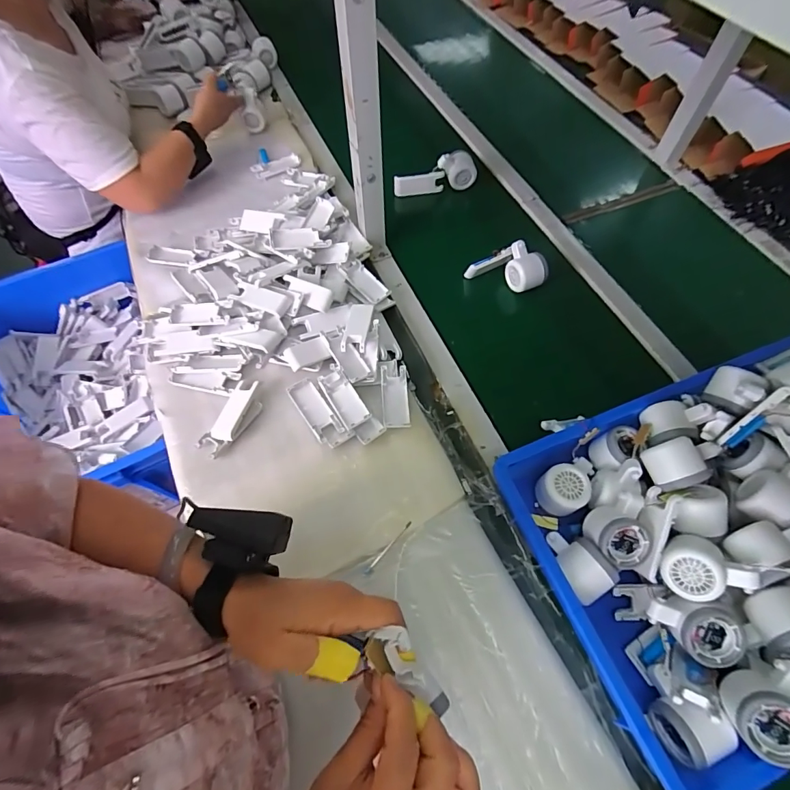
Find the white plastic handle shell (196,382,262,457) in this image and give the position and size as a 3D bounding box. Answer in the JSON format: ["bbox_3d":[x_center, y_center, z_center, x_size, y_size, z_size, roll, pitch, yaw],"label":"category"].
[{"bbox_3d":[-0.238,0.033,0.616,0.051,0.021,0.117,22,64,11],"label":"white plastic handle shell"}]

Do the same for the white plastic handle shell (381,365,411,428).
[{"bbox_3d":[0.000,0.002,0.636,0.039,0.014,0.102,-2,62,-2],"label":"white plastic handle shell"}]

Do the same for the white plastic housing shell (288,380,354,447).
[{"bbox_3d":[-0.112,0.027,0.618,0.042,0.012,0.115,-35,67,-17],"label":"white plastic housing shell"}]

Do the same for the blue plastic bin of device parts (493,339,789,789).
[{"bbox_3d":[0.432,0.145,0.485,0.512,0.145,0.375,-19,63,-10],"label":"blue plastic bin of device parts"}]

